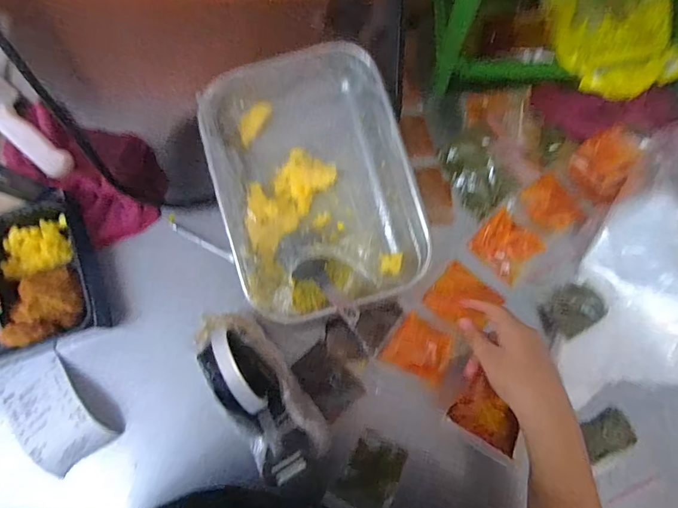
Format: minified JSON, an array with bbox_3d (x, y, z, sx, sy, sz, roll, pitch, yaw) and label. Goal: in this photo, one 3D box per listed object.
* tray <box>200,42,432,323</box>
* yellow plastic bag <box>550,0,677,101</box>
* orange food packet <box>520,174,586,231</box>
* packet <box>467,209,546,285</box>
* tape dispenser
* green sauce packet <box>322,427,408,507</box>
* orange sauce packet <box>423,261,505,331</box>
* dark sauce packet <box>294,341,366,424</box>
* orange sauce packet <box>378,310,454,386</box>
[{"bbox_3d":[-0.028,-0.076,0.492,0.214,0.077,0.296,-15,79,-2],"label":"tray"},{"bbox_3d":[0.328,-0.252,0.494,0.126,0.042,0.151,-2,79,1],"label":"yellow plastic bag"},{"bbox_3d":[0.264,-0.060,0.525,0.050,0.010,0.066,-36,81,-6],"label":"orange food packet"},{"bbox_3d":[0.206,-0.010,0.517,0.070,0.013,0.067,42,83,8],"label":"packet"},{"bbox_3d":[-0.082,0.144,0.442,0.082,0.104,0.179,-33,80,-5],"label":"tape dispenser"},{"bbox_3d":[0.034,0.251,0.472,0.065,0.005,0.092,27,81,6],"label":"green sauce packet"},{"bbox_3d":[0.149,0.054,0.508,0.073,0.009,0.066,39,82,8],"label":"orange sauce packet"},{"bbox_3d":[-0.013,0.147,0.491,0.056,0.005,0.077,-38,81,-6],"label":"dark sauce packet"},{"bbox_3d":[0.093,0.107,0.484,0.070,0.019,0.061,23,80,5],"label":"orange sauce packet"}]

